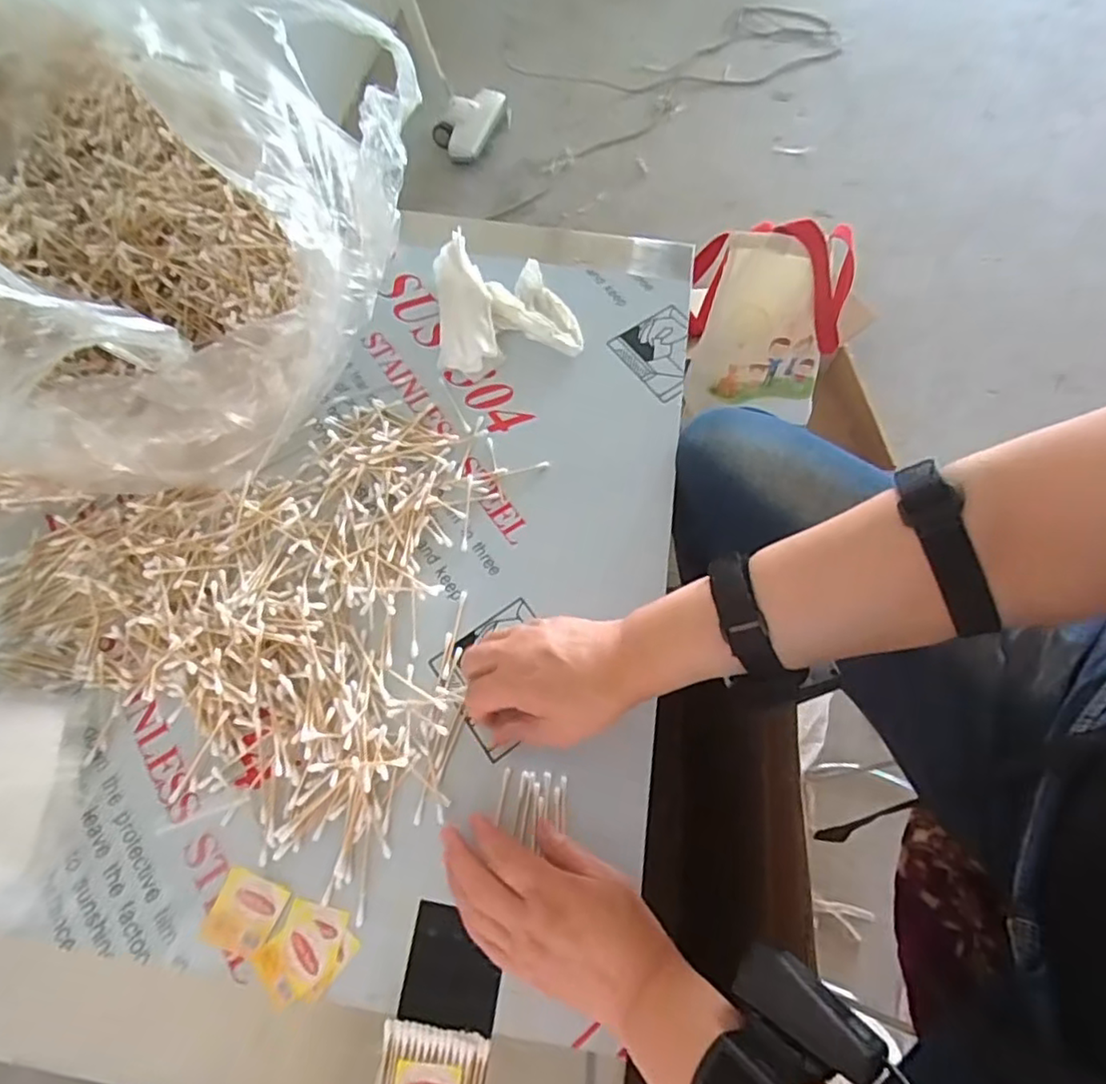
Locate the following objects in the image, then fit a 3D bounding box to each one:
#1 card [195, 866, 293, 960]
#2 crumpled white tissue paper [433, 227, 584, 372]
[{"bbox_3d":[-0.205,0.246,0.426,0.045,0.004,0.045,18,66,8],"label":"card"},{"bbox_3d":[-0.046,-0.238,0.642,0.141,0.042,0.141,-6,65,-3],"label":"crumpled white tissue paper"}]

